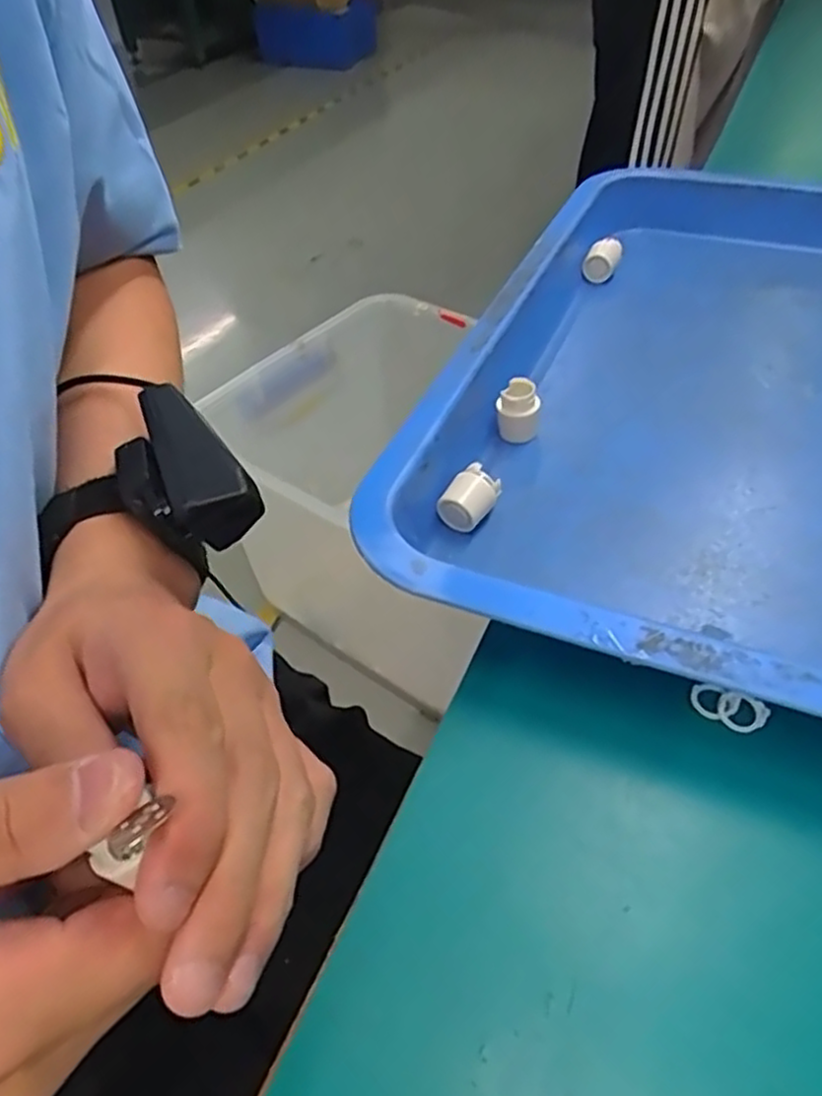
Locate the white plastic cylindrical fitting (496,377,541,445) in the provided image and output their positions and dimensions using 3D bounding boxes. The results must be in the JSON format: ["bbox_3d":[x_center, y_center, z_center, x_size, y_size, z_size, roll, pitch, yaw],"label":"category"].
[{"bbox_3d":[0.053,-0.068,0.359,0.020,0.026,0.020,6,47,8],"label":"white plastic cylindrical fitting"}]

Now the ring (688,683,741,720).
[{"bbox_3d":[0.107,0.054,0.254,0.016,0.004,0.011,23,90,28],"label":"ring"}]

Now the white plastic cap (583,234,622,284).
[{"bbox_3d":[0.127,-0.190,0.480,0.022,0.025,0.027,9,50,12],"label":"white plastic cap"}]

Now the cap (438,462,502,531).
[{"bbox_3d":[0.026,-0.023,0.321,0.020,0.018,0.025,29,54,27],"label":"cap"}]

